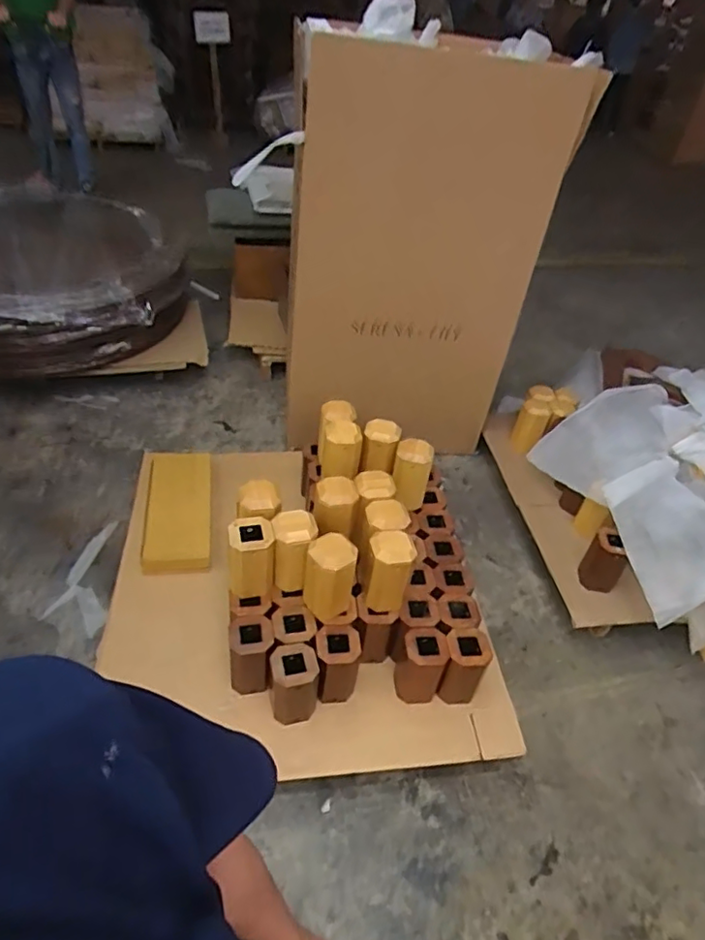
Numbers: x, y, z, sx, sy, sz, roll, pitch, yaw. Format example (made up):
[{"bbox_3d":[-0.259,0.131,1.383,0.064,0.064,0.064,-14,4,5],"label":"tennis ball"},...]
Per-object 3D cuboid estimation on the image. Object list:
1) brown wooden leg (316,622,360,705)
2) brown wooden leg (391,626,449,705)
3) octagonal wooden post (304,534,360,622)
[{"bbox_3d":[-0.038,0.465,1.395,0.109,0.182,0.104,8,38,0],"label":"brown wooden leg"},{"bbox_3d":[0.162,0.470,1.411,0.117,0.169,0.113,17,39,11],"label":"brown wooden leg"},{"bbox_3d":[-0.053,0.246,1.363,0.115,0.192,0.098,4,39,-4],"label":"octagonal wooden post"}]

